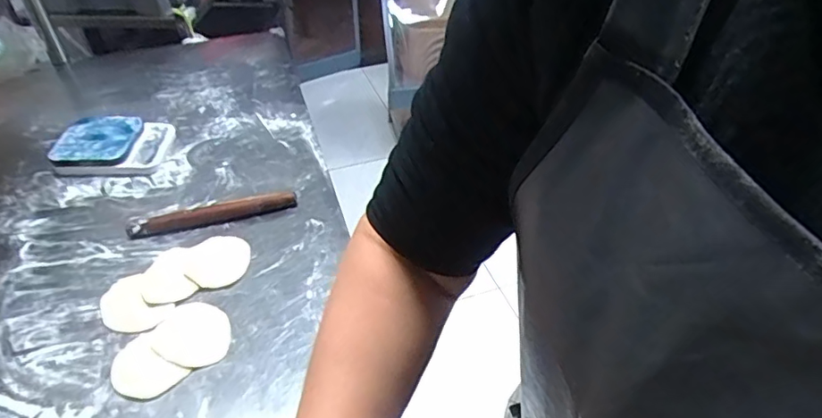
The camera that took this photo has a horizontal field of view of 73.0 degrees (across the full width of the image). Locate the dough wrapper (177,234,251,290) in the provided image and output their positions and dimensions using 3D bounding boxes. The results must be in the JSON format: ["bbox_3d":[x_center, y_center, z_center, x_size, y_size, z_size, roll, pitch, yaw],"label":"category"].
[{"bbox_3d":[-0.286,0.071,0.813,0.114,0.005,0.095,25,50,27],"label":"dough wrapper"}]

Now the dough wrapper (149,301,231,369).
[{"bbox_3d":[-0.282,0.160,0.714,0.089,0.012,0.107,-31,50,-29],"label":"dough wrapper"}]

